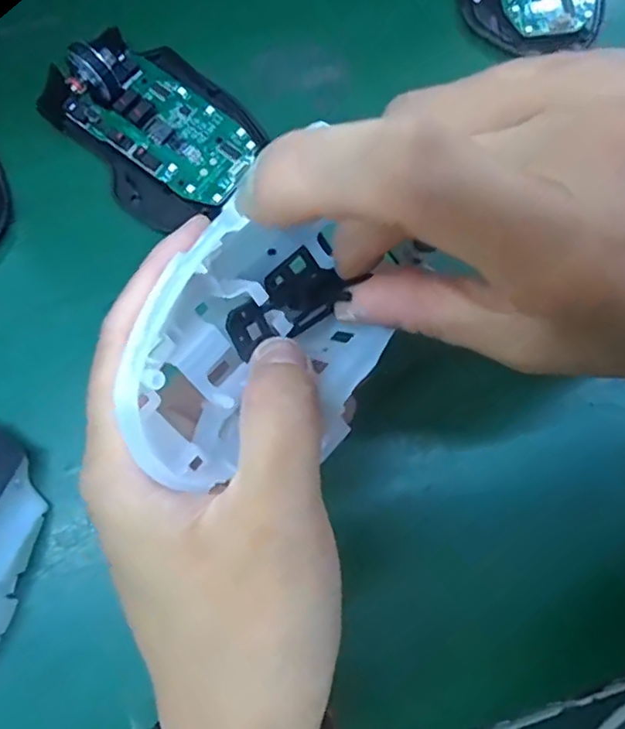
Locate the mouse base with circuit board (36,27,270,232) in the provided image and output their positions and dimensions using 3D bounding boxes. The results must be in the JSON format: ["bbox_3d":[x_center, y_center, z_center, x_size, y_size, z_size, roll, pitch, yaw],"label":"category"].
[{"bbox_3d":[-0.074,-0.117,0.270,0.072,0.029,0.101,-44,82,-8],"label":"mouse base with circuit board"}]

